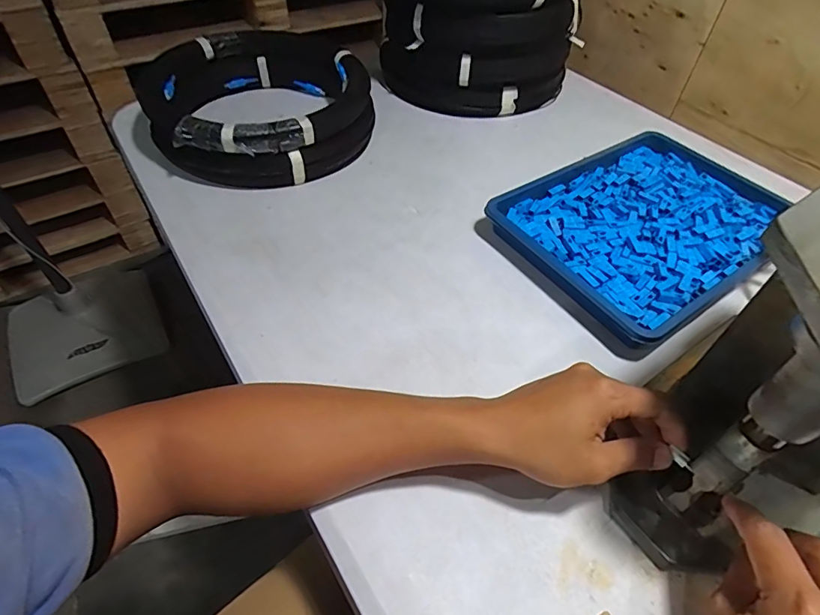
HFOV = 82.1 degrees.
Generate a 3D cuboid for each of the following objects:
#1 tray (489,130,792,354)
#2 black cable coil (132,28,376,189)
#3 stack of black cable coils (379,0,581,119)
[{"bbox_3d":[0.282,-0.099,0.558,0.308,0.038,0.233,-28,55,-23],"label":"tray"},{"bbox_3d":[-0.208,-0.296,0.670,0.304,0.088,0.330,-24,54,-21],"label":"black cable coil"},{"bbox_3d":[0.108,-0.473,0.737,0.295,0.239,0.269,3,49,1],"label":"stack of black cable coils"}]

